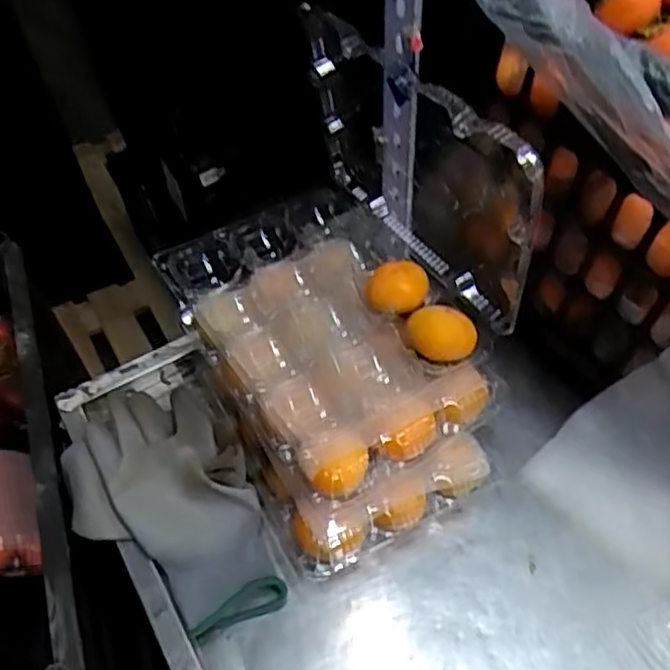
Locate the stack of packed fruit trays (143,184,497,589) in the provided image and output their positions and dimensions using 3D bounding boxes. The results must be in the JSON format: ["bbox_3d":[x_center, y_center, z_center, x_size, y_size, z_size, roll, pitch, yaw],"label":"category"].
[{"bbox_3d":[-0.003,0.020,0.560,0.189,0.115,0.263,-26,54,-16],"label":"stack of packed fruit trays"}]

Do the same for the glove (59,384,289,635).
[{"bbox_3d":[-0.131,0.121,0.544,0.124,0.043,0.224,-29,55,-19],"label":"glove"}]

